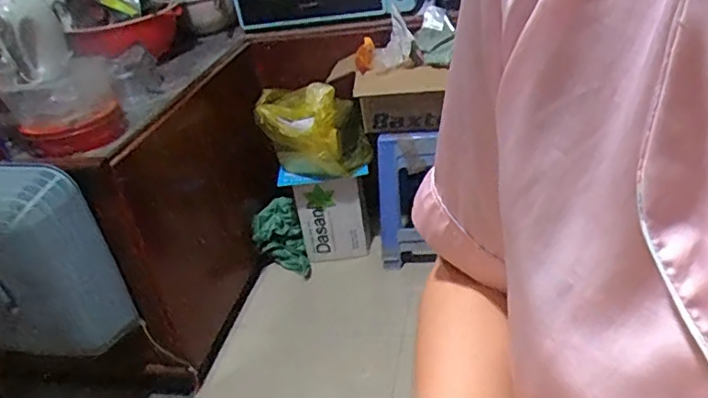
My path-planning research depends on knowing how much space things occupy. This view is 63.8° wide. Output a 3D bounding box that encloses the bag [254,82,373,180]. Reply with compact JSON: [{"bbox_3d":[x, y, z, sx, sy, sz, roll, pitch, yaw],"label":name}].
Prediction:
[{"bbox_3d":[-0.127,-0.207,1.856,0.327,0.274,0.148,-3,31,11],"label":"bag"}]

